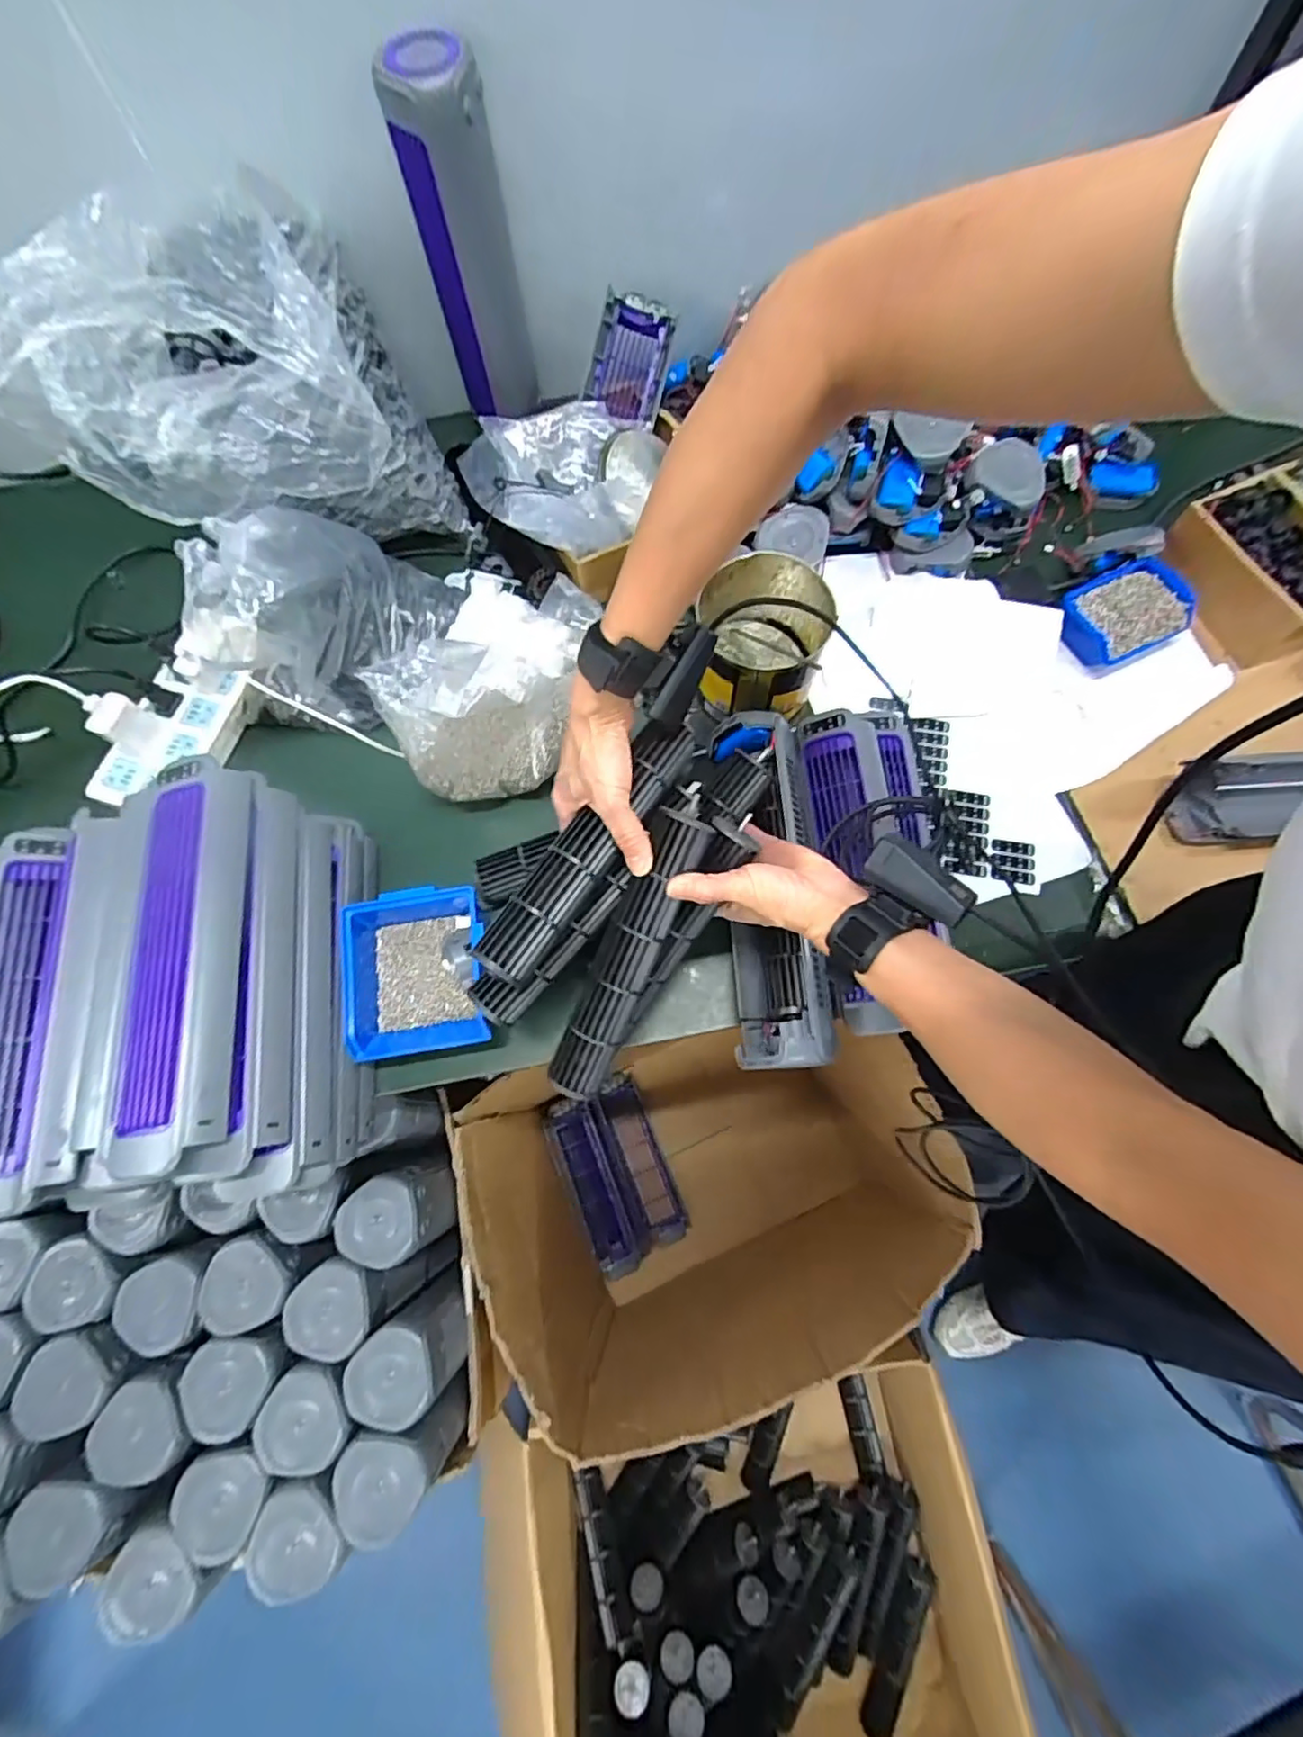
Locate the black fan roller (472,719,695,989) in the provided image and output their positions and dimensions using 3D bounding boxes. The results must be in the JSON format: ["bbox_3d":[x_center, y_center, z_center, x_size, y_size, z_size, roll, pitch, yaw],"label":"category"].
[{"bbox_3d":[-0.042,-0.013,0.467,0.042,0.044,0.217,34,75,10],"label":"black fan roller"}]

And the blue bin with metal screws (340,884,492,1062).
[{"bbox_3d":[-0.203,0.091,0.564,0.126,0.051,0.135,-8,71,-4],"label":"blue bin with metal screws"}]

